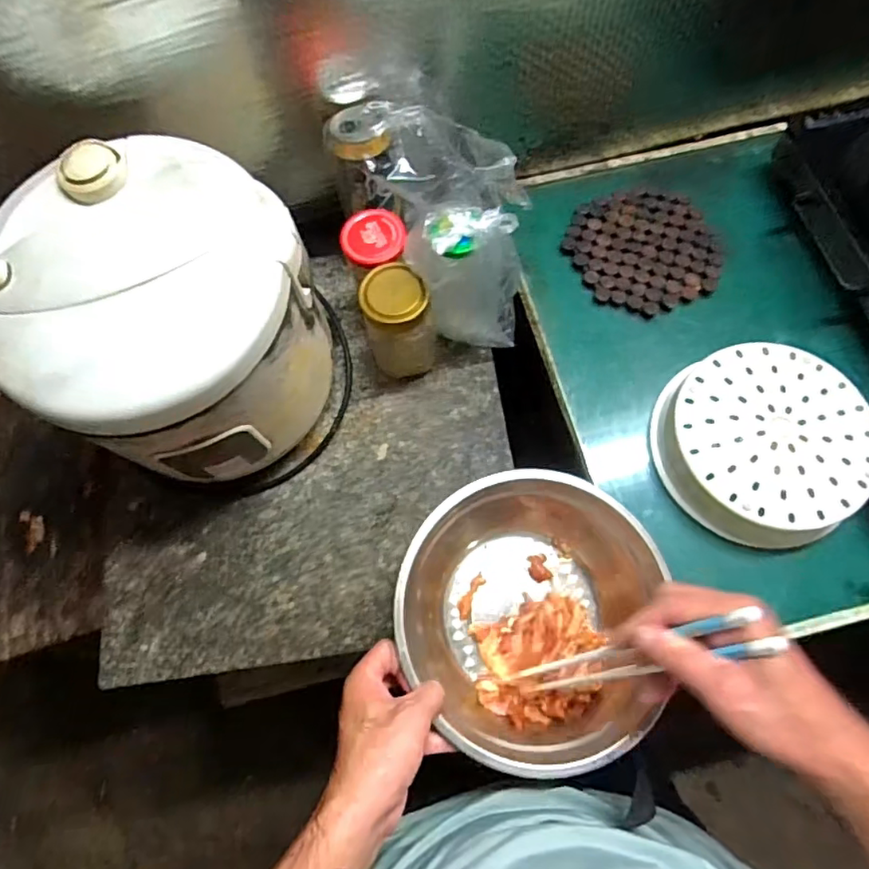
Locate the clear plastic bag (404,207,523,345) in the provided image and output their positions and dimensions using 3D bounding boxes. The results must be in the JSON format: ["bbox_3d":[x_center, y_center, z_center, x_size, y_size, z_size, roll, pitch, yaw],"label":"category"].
[{"bbox_3d":[0.036,-0.156,0.580,0.117,0.161,0.068,-8,71,-1],"label":"clear plastic bag"}]

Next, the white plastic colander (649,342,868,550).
[{"bbox_3d":[0.323,0.005,0.567,0.188,0.059,0.188,-1,71,1],"label":"white plastic colander"}]

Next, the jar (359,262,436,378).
[{"bbox_3d":[-0.036,-0.117,0.600,0.065,0.124,0.061,-1,71,1],"label":"jar"}]

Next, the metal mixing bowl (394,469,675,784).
[{"bbox_3d":[0.079,0.153,0.498,0.210,0.091,0.230,15,72,7],"label":"metal mixing bowl"}]

